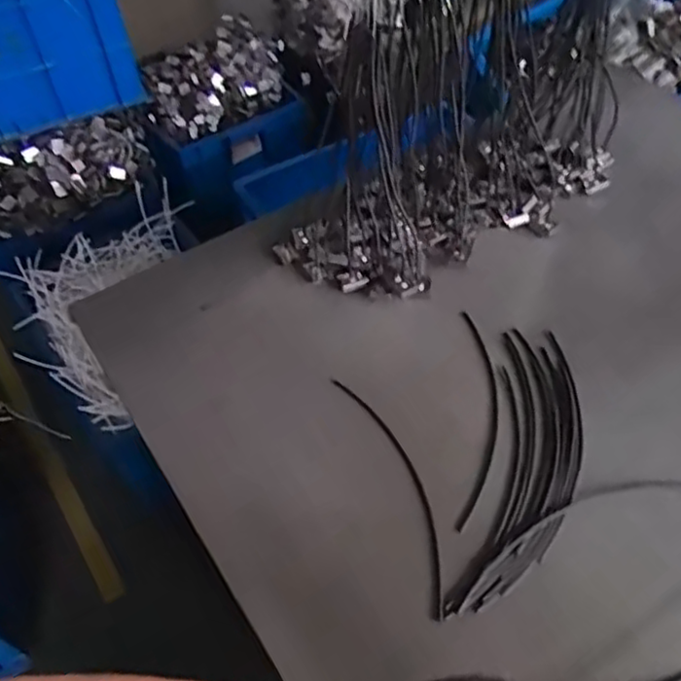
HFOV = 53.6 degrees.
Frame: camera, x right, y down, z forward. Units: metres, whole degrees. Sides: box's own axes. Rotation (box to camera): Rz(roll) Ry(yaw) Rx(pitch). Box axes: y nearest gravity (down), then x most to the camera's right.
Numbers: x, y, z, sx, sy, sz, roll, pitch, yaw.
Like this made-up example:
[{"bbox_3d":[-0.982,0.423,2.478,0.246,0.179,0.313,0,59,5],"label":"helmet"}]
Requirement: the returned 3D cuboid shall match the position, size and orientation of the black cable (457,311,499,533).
[{"bbox_3d":[0.149,0.076,0.720,0.040,0.005,0.272,4,51,7],"label":"black cable"}]

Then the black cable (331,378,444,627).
[{"bbox_3d":[0.059,0.141,0.681,0.040,0.009,0.280,-11,47,-17],"label":"black cable"}]

